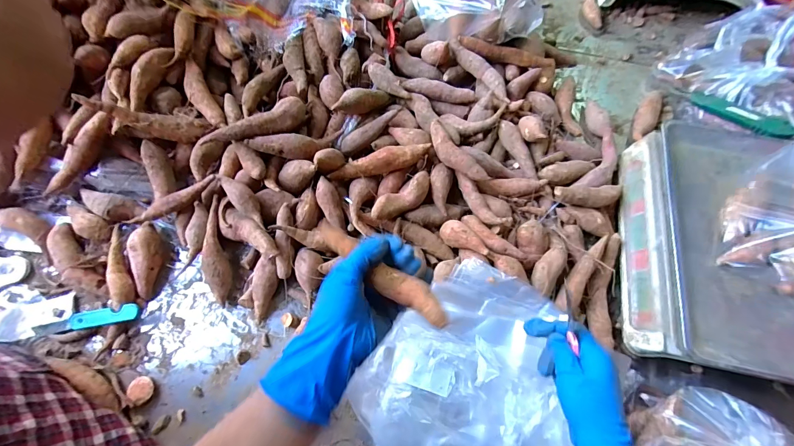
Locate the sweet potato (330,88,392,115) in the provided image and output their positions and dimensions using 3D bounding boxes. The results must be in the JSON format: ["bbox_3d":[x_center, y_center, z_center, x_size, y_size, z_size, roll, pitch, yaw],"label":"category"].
[{"bbox_3d":[-0.050,-0.195,0.560,0.112,0.031,0.033,-23,69,-38],"label":"sweet potato"}]

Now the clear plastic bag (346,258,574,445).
[{"bbox_3d":[0.091,0.190,0.441,0.261,0.056,0.265,13,68,2],"label":"clear plastic bag"}]

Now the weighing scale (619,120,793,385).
[{"bbox_3d":[0.463,0.031,0.486,0.270,0.078,0.344,11,68,2],"label":"weighing scale"}]

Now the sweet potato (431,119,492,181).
[{"bbox_3d":[0.084,-0.103,0.539,0.034,0.033,0.125,-33,73,-14],"label":"sweet potato"}]

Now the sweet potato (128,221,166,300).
[{"bbox_3d":[-0.352,0.052,0.497,0.037,0.033,0.104,-7,85,-5],"label":"sweet potato"}]

